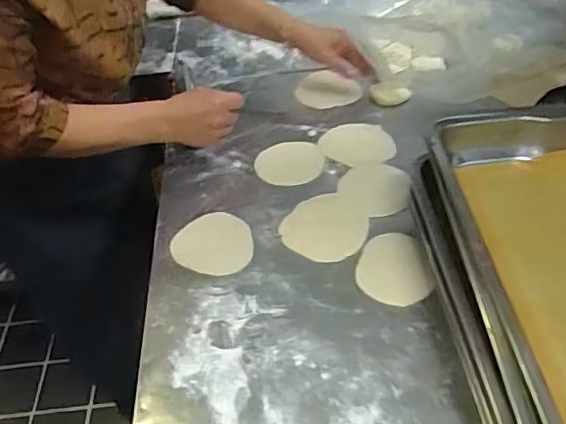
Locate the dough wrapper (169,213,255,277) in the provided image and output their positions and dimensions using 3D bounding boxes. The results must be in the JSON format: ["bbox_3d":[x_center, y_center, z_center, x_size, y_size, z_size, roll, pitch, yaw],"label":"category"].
[{"bbox_3d":[-0.087,0.040,0.740,0.111,0.007,0.099,25,53,28],"label":"dough wrapper"}]

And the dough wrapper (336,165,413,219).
[{"bbox_3d":[0.134,-0.037,0.799,0.089,0.009,0.107,-30,49,-21],"label":"dough wrapper"}]

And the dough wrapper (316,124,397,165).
[{"bbox_3d":[0.114,-0.105,0.871,0.110,0.007,0.096,-6,46,7],"label":"dough wrapper"}]

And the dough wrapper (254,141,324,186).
[{"bbox_3d":[0.010,-0.075,0.851,0.100,0.005,0.100,-1,44,1],"label":"dough wrapper"}]

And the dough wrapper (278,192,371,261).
[{"bbox_3d":[0.059,0.017,0.748,0.105,0.008,0.120,20,51,25],"label":"dough wrapper"}]

